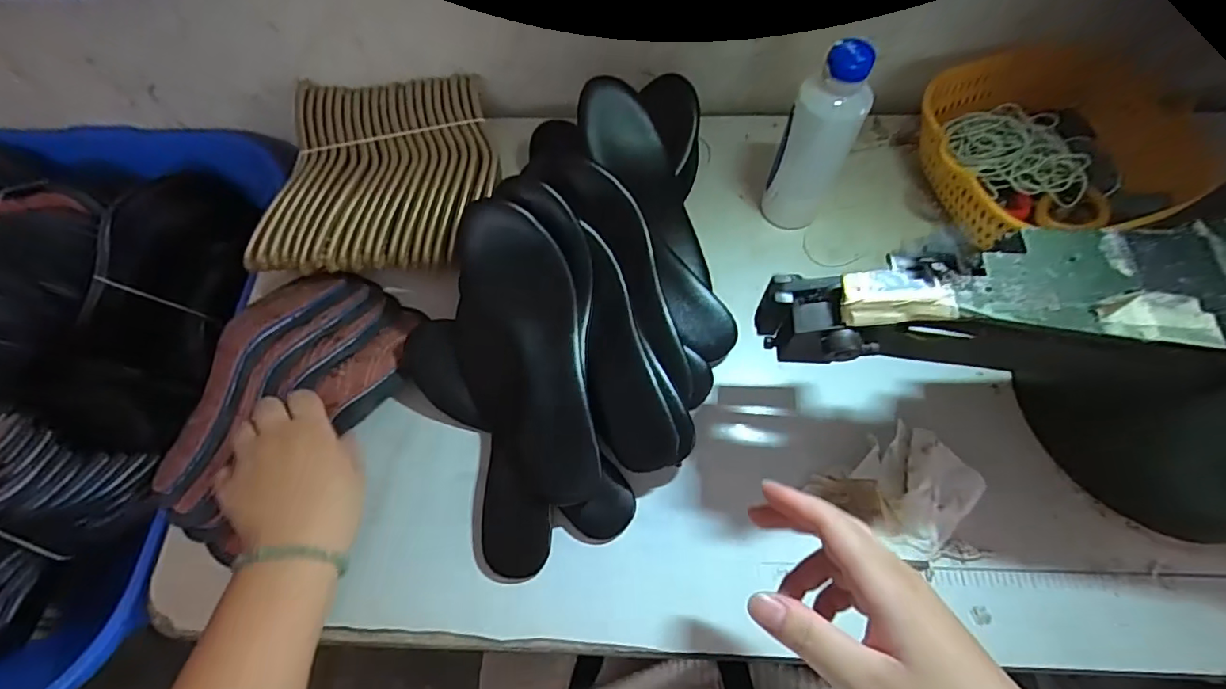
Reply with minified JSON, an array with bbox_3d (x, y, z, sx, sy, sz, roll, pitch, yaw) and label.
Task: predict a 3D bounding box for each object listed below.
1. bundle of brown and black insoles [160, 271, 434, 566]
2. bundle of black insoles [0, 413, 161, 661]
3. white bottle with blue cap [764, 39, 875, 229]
[{"bbox_3d":[-0.285,0.039,0.466,0.165,0.050,0.243,37,72,18],"label":"bundle of brown and black insoles"},{"bbox_3d":[-0.529,0.156,0.461,0.240,0.106,0.118,-42,70,-15],"label":"bundle of black insoles"},{"bbox_3d":[0.175,-0.169,0.470,0.057,0.167,0.053,24,68,13],"label":"white bottle with blue cap"}]

